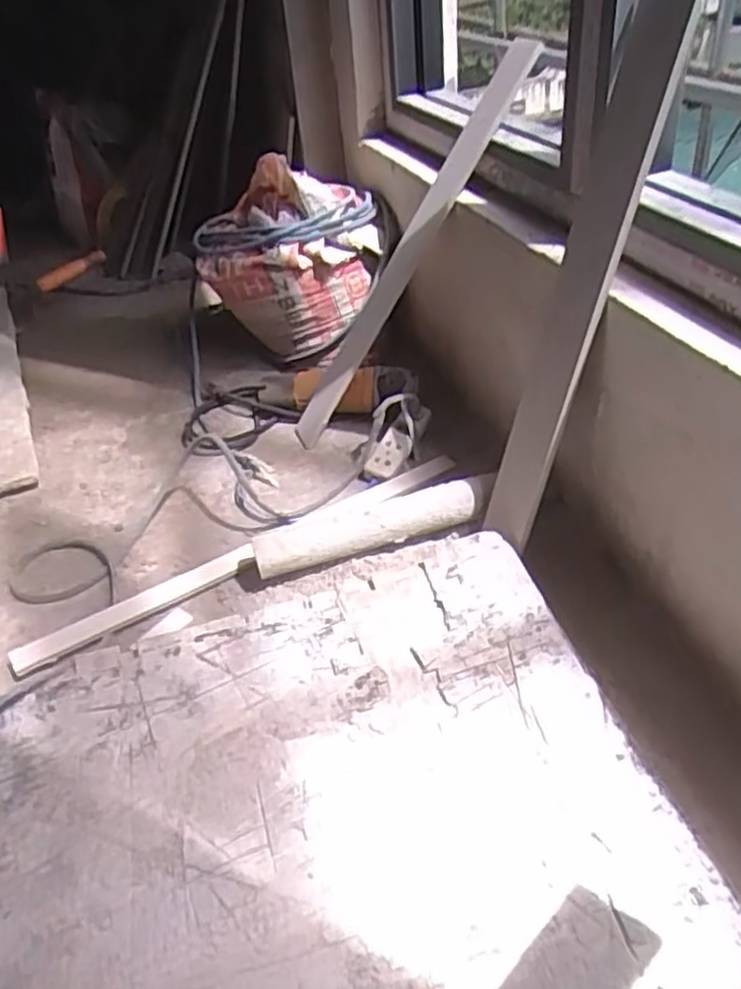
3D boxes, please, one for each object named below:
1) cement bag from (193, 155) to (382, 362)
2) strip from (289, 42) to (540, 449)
[{"bbox_3d":[-0.131,-0.371,1.237,0.292,0.279,0.198,-12,38,-5],"label":"cement bag"},{"bbox_3d":[0.041,-0.314,1.037,0.028,0.596,0.059,21,31,-22],"label":"strip"}]

